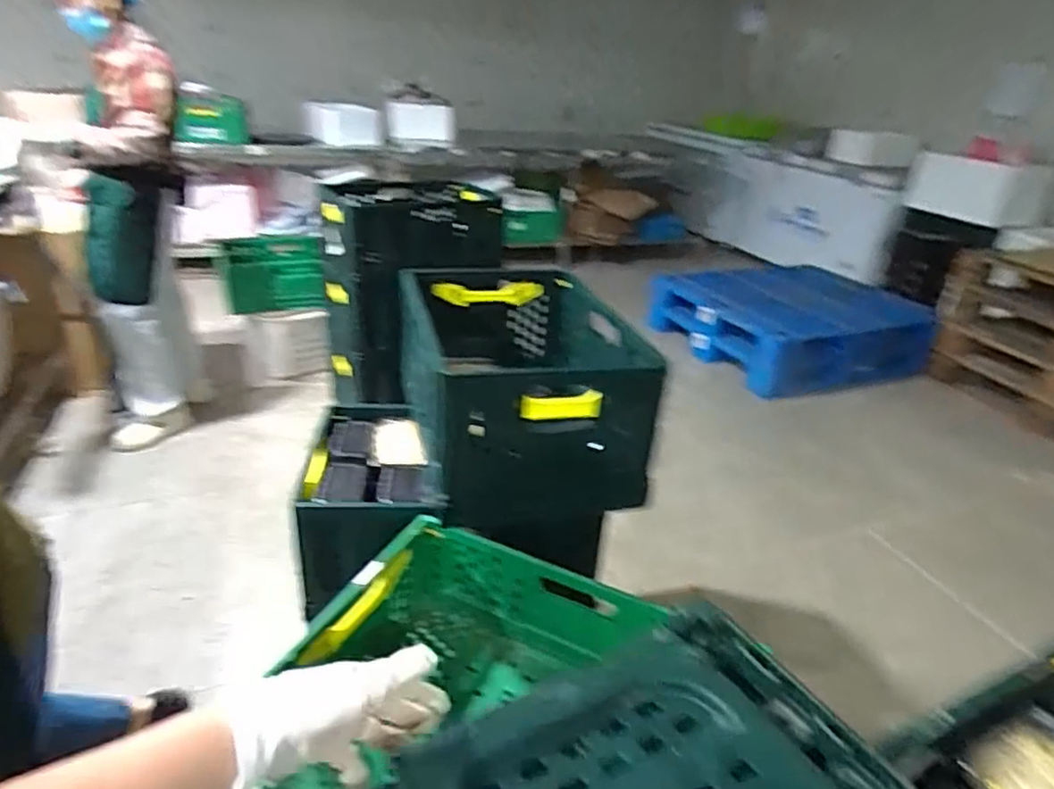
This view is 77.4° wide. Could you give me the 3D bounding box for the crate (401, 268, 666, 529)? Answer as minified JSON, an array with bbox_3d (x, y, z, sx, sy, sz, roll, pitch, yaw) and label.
[{"bbox_3d":[-0.025,-0.044,1.465,0.477,0.302,0.680,-1,26,-11],"label":"crate"}]

